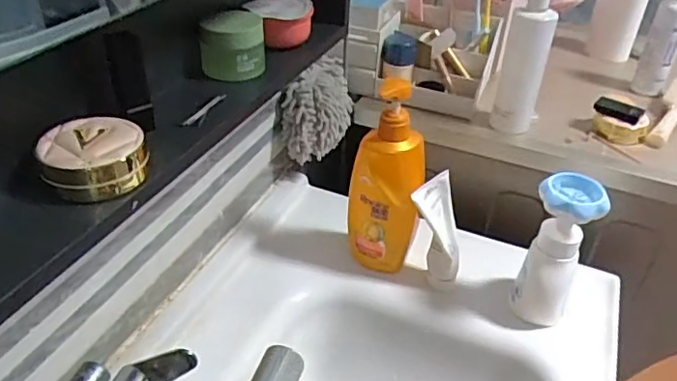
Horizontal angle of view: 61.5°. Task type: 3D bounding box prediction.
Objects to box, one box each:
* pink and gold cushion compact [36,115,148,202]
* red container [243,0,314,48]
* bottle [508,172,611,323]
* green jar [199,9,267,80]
[{"bbox_3d":[-0.178,-0.023,0.417,0.072,0.037,0.065,-13,39,-22],"label":"pink and gold cushion compact"},{"bbox_3d":[-0.062,-0.189,0.631,0.064,0.045,0.061,-14,39,-23],"label":"red container"},{"bbox_3d":[0.259,0.079,0.688,0.069,0.196,0.059,13,37,13],"label":"bottle"},{"bbox_3d":[-0.106,-0.148,0.576,0.062,0.055,0.065,-2,36,-7],"label":"green jar"}]

